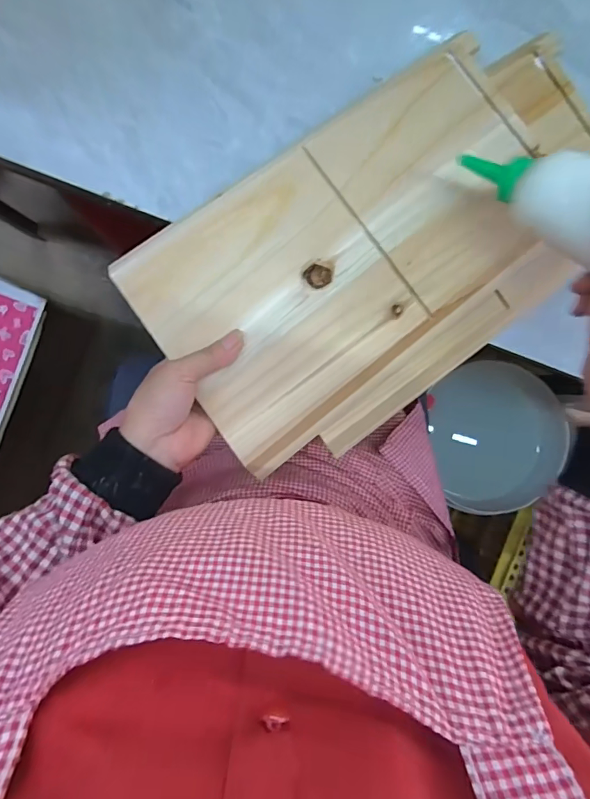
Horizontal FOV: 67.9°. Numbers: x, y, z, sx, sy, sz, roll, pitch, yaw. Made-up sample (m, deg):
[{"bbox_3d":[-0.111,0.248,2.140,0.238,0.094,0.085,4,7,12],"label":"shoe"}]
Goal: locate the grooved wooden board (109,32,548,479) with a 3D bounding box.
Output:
[{"bbox_3d":[0.043,-0.129,0.376,0.350,0.021,0.217,-39,89,0],"label":"grooved wooden board"}]

